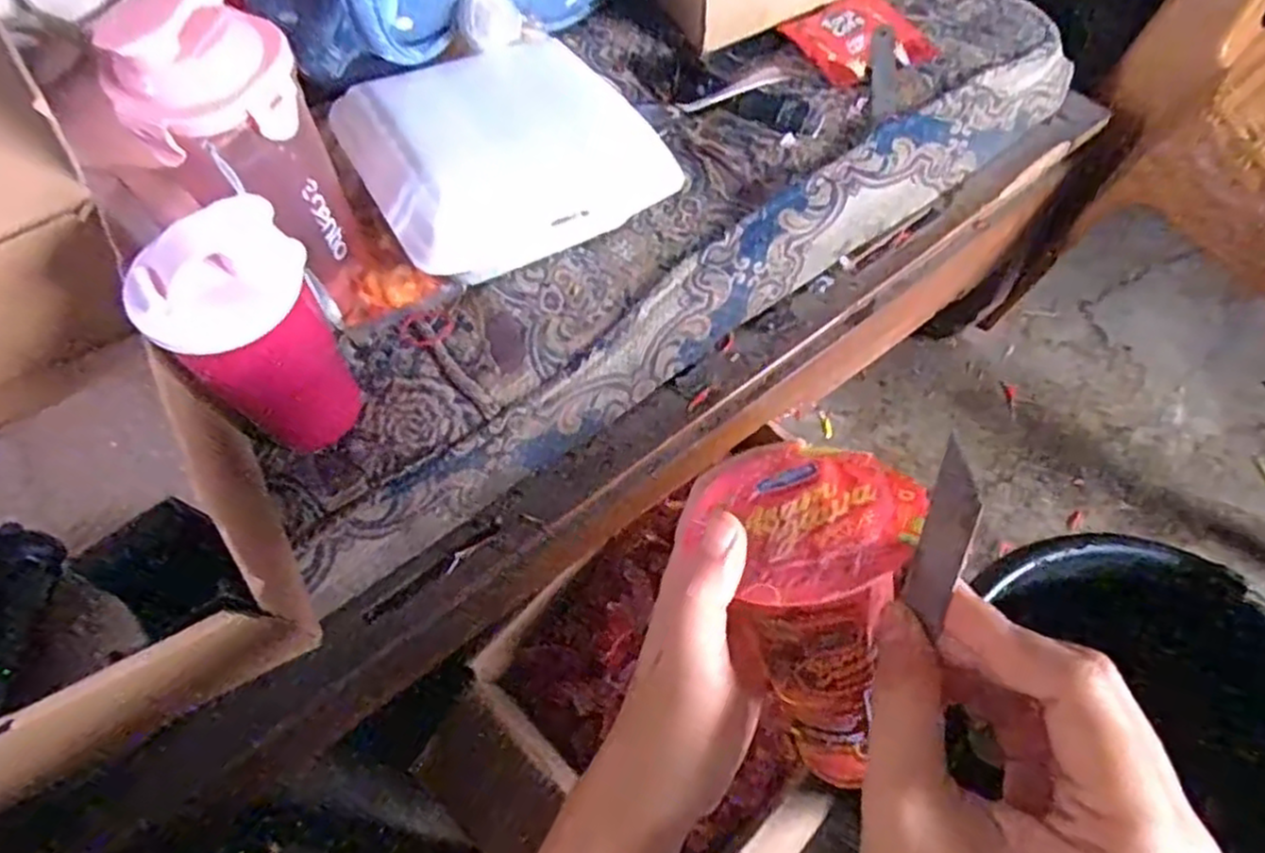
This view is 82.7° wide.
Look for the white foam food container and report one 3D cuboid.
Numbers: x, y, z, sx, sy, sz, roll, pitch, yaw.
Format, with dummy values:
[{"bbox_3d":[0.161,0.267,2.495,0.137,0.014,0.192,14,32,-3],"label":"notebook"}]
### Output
[{"bbox_3d":[-0.086,-0.191,0.488,0.203,0.080,0.162,-37,69,-14],"label":"white foam food container"}]

